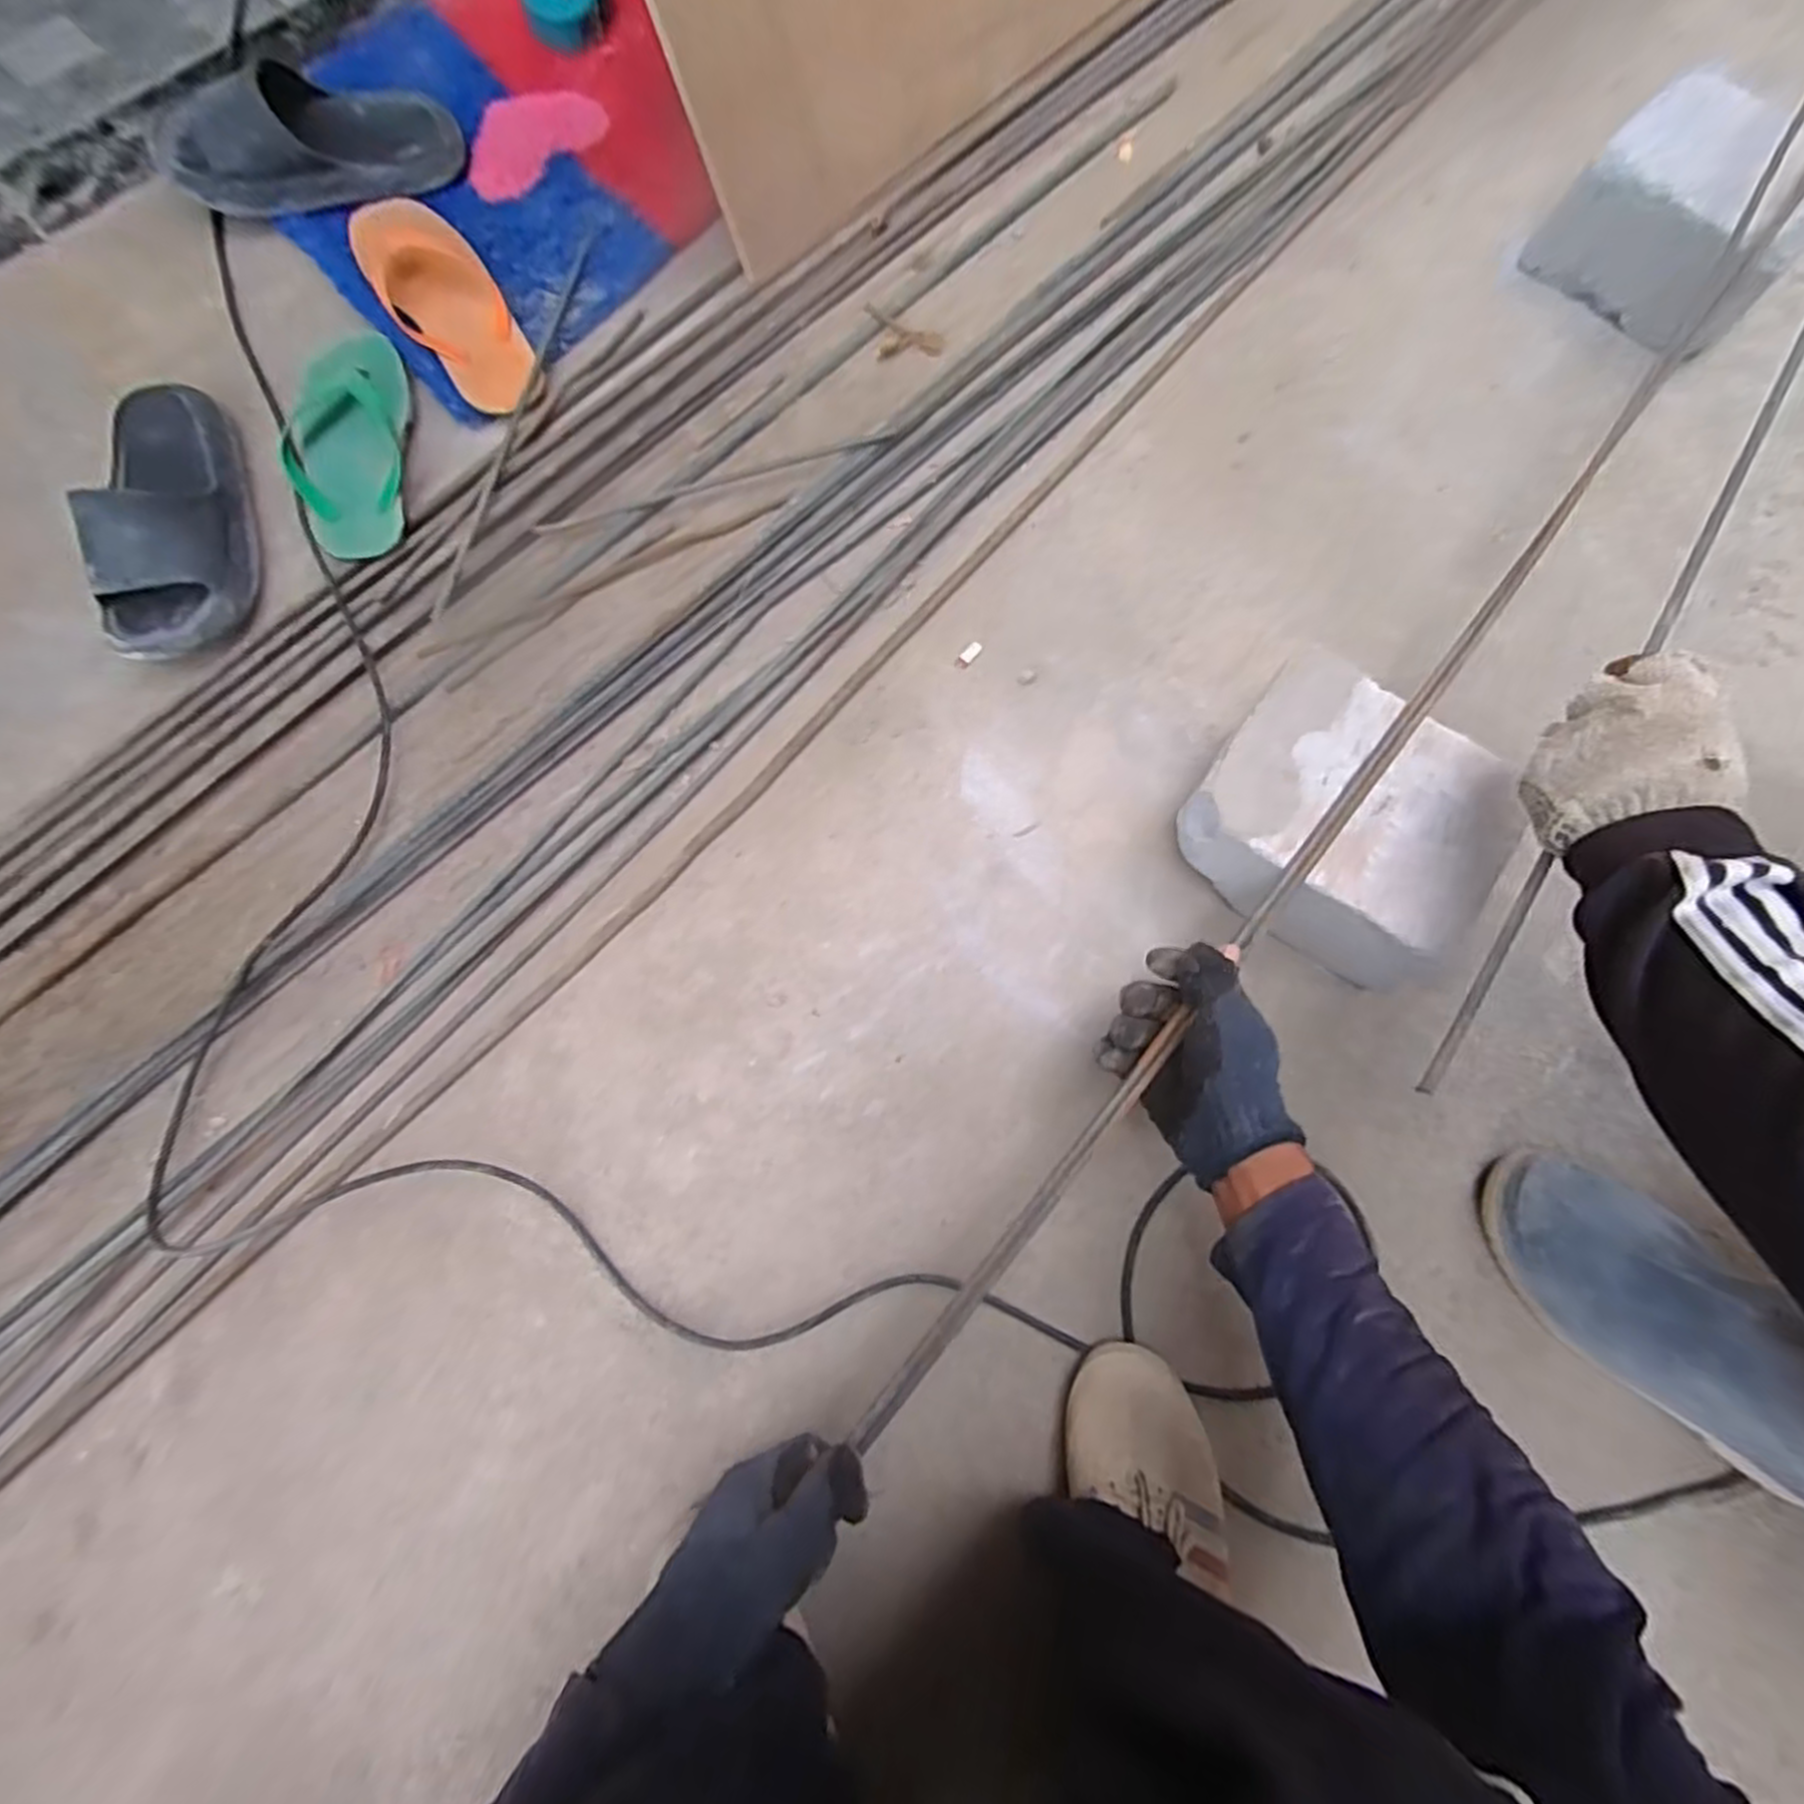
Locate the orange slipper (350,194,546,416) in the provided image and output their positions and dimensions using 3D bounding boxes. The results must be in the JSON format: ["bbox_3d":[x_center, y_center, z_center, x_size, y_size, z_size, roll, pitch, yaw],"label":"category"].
[{"bbox_3d":[-0.436,-0.573,0.732,0.094,0.035,0.242,-36,95,-9],"label":"orange slipper"}]

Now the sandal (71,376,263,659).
[{"bbox_3d":[-0.641,-0.338,0.666,0.121,0.063,0.259,-19,75,-5],"label":"sandal"}]

